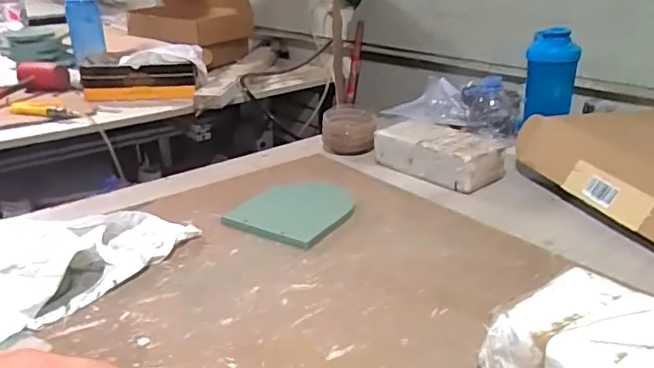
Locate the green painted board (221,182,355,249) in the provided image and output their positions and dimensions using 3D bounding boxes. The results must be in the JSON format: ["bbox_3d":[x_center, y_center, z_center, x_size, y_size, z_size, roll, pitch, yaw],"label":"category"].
[{"bbox_3d":[-0.042,0.035,0.819,0.154,0.014,0.176,13,27,30],"label":"green painted board"}]

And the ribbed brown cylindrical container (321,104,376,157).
[{"bbox_3d":[0.038,-0.104,1.082,0.098,0.073,0.112,-2,23,-2],"label":"ribbed brown cylindrical container"}]

